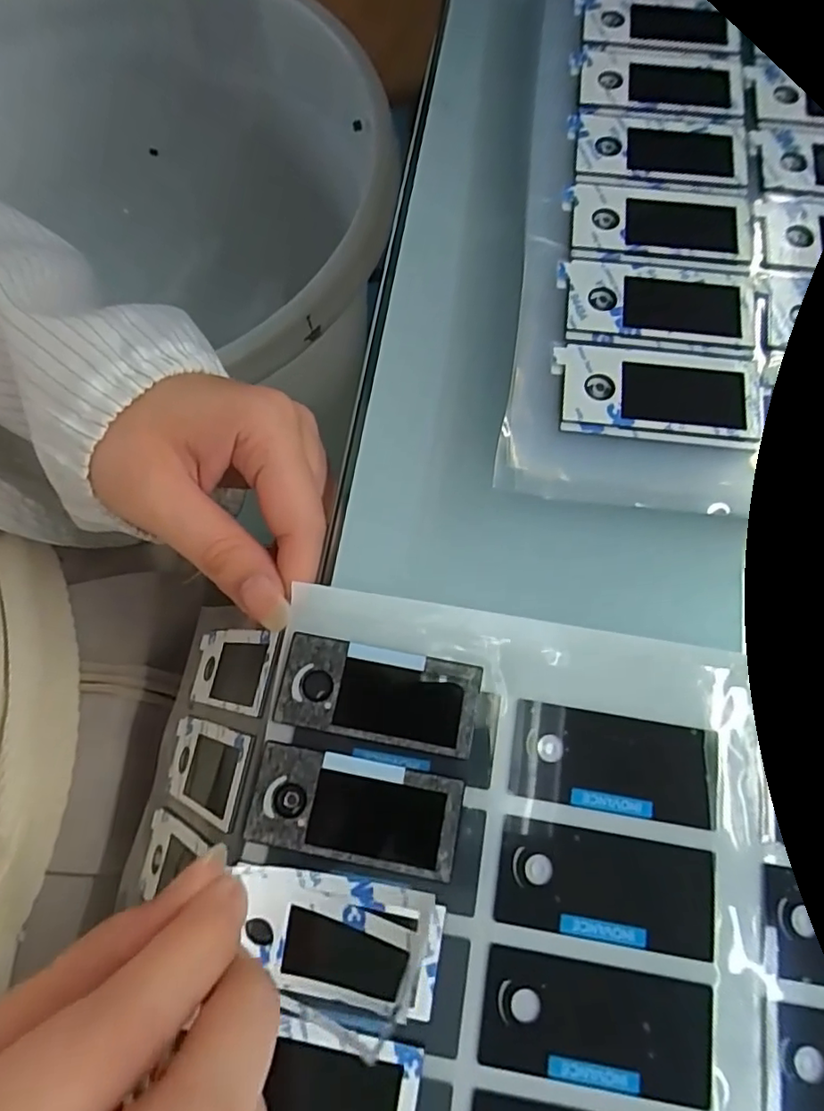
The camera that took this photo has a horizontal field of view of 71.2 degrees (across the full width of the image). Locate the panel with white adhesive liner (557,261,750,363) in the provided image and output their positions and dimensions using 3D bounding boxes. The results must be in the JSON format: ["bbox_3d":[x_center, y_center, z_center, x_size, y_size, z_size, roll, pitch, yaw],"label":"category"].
[{"bbox_3d":[0.078,-0.080,0.184,0.058,0.004,0.032,7,73,1],"label":"panel with white adhesive liner"}]

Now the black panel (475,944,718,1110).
[{"bbox_3d":[0.048,0.123,0.150,0.058,0.004,0.026,9,73,2],"label":"black panel"}]

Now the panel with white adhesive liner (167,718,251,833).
[{"bbox_3d":[-0.070,0.072,0.195,0.004,0.059,0.029,23,68,-36],"label":"panel with white adhesive liner"}]

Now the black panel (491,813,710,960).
[{"bbox_3d":[0.054,0.092,0.160,0.059,0.004,0.028,9,73,2],"label":"black panel"}]

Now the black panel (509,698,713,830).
[{"bbox_3d":[0.058,0.061,0.170,0.056,0.004,0.027,9,73,2],"label":"black panel"}]

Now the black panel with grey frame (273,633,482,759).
[{"bbox_3d":[-0.010,0.042,0.174,0.059,0.004,0.027,10,73,2],"label":"black panel with grey frame"}]

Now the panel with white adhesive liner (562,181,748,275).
[{"bbox_3d":[0.083,-0.111,0.193,0.060,0.004,0.032,7,73,1],"label":"panel with white adhesive liner"}]

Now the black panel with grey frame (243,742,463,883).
[{"bbox_3d":[-0.016,0.073,0.164,0.058,0.004,0.027,10,73,2],"label":"black panel with grey frame"}]

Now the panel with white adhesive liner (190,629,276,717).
[{"bbox_3d":[-0.064,0.040,0.203,0.004,0.058,0.027,27,69,-36],"label":"panel with white adhesive liner"}]

